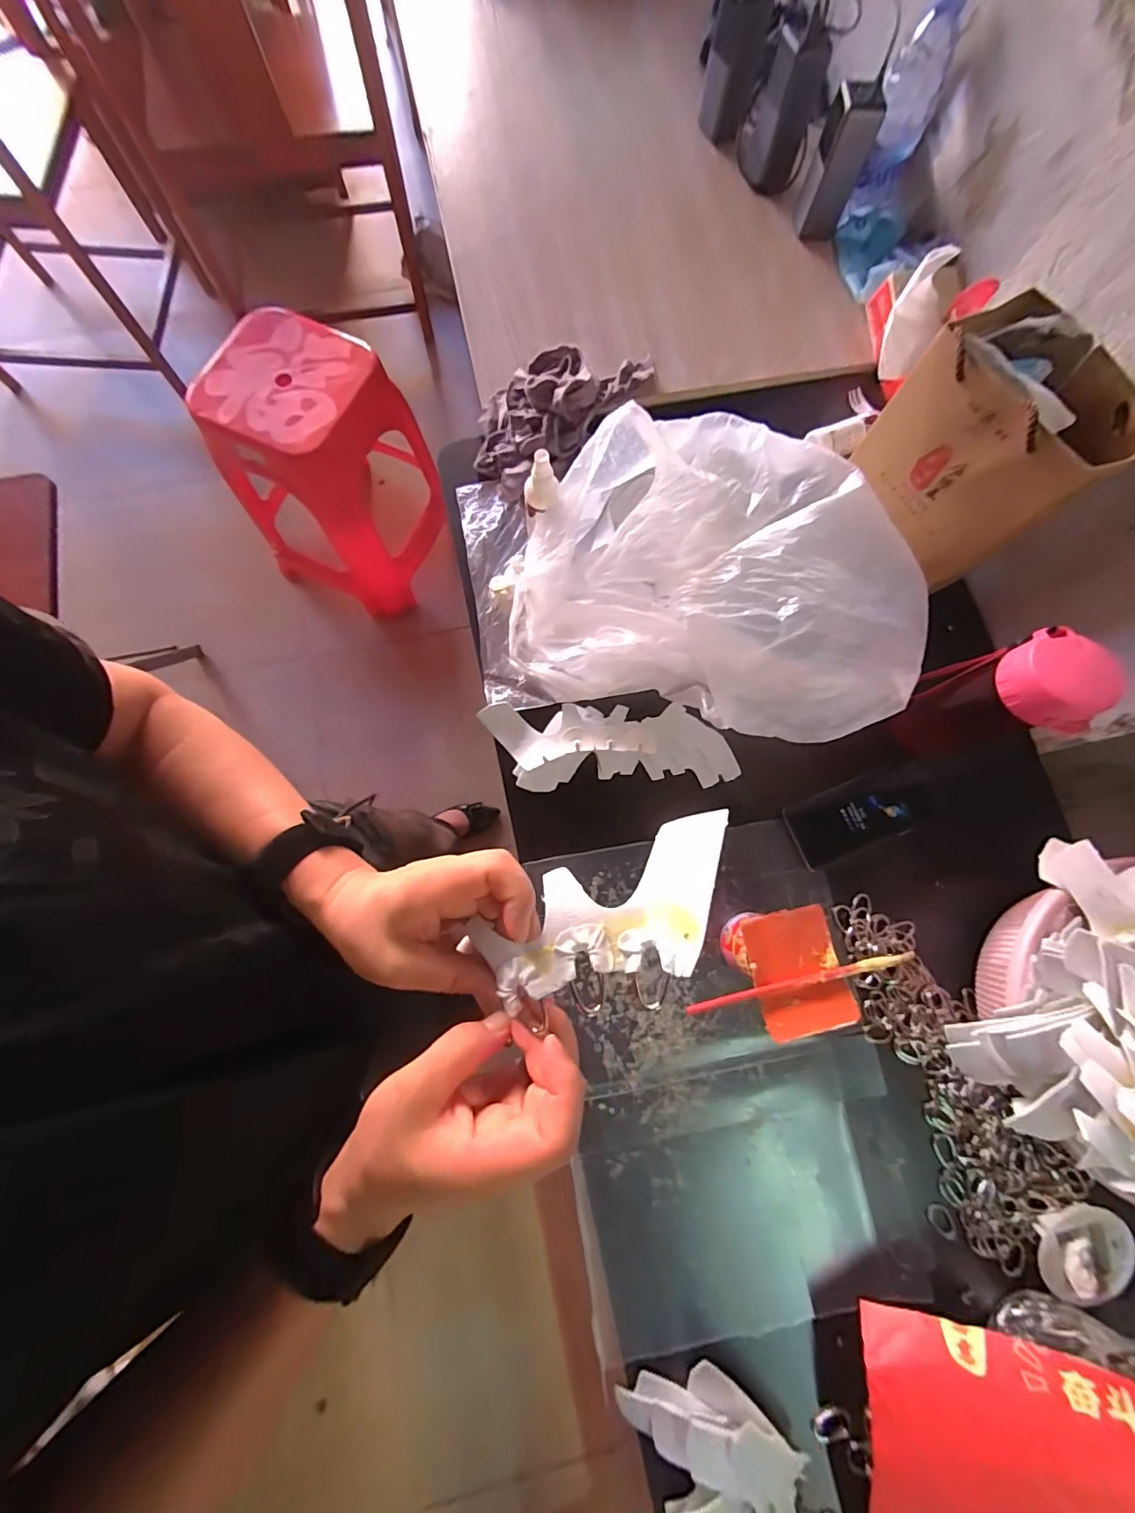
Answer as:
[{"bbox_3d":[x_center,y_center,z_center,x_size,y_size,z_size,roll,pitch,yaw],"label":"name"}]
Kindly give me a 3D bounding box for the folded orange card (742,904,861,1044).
[{"bbox_3d":[0.203,0.188,0.449,0.079,0.014,0.099,-12,78,-4],"label":"folded orange card"}]

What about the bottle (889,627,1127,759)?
[{"bbox_3d":[0.391,-0.050,0.476,0.072,0.162,0.079,0,77,-1],"label":"bottle"}]

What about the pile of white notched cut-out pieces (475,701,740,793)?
[{"bbox_3d":[0.045,-0.012,0.554,0.266,0.021,0.089,0,77,-1],"label":"pile of white notched cut-out pieces"}]

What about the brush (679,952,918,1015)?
[{"bbox_3d":[0.203,0.198,0.446,0.203,0.010,0.010,-11,78,-4],"label":"brush"}]

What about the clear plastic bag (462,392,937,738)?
[{"bbox_3d":[0.120,-0.176,0.538,0.439,0.145,0.339,-6,78,-3],"label":"clear plastic bag"}]

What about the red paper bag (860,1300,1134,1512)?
[{"bbox_3d":[0.382,0.565,0.369,0.295,0.053,0.209,-2,86,19],"label":"red paper bag"}]

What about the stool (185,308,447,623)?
[{"bbox_3d":[-0.542,-0.624,1.157,0.389,0.442,0.345,25,78,4],"label":"stool"}]

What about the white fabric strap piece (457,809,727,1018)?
[{"bbox_3d":[0.029,0.082,0.263,0.143,0.029,0.065,-24,79,-12],"label":"white fabric strap piece"}]

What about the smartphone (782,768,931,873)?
[{"bbox_3d":[0.314,0.064,0.552,0.150,0.009,0.070,-20,79,-6],"label":"smartphone"}]

